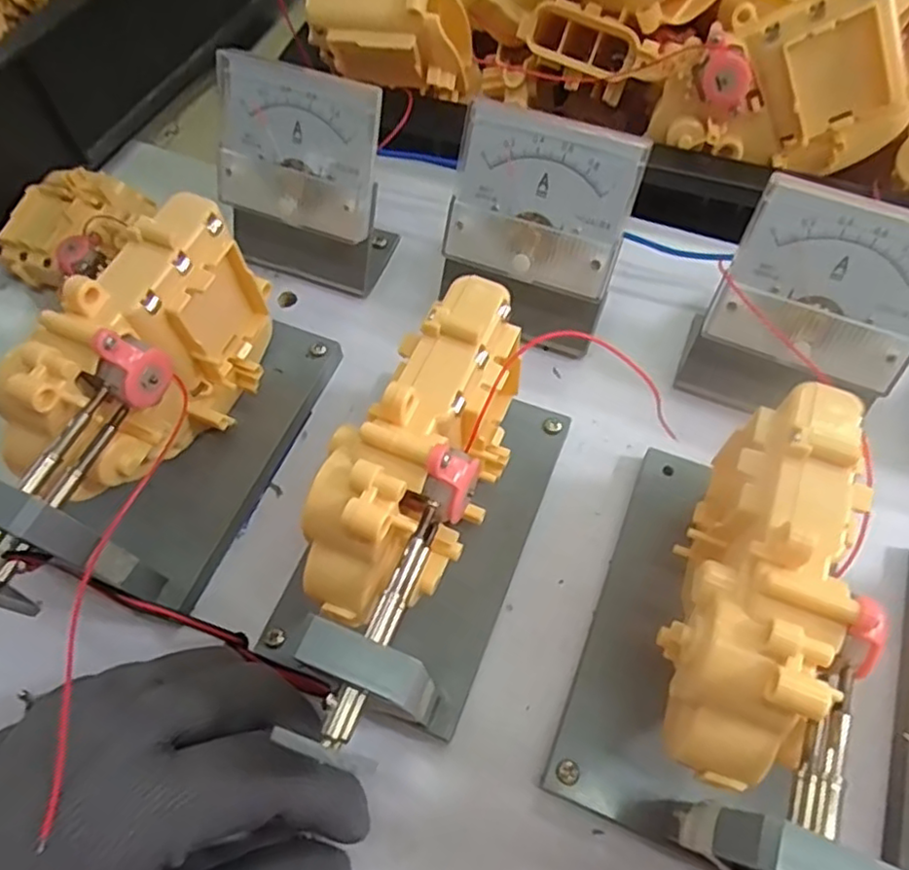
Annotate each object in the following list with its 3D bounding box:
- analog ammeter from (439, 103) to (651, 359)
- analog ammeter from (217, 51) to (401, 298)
[{"bbox_3d":[0.030,-0.073,0.250,0.063,0.075,0.046,20,66,13],"label":"analog ammeter"},{"bbox_3d":[-0.061,-0.099,0.267,0.066,0.080,0.039,13,64,9],"label":"analog ammeter"}]

